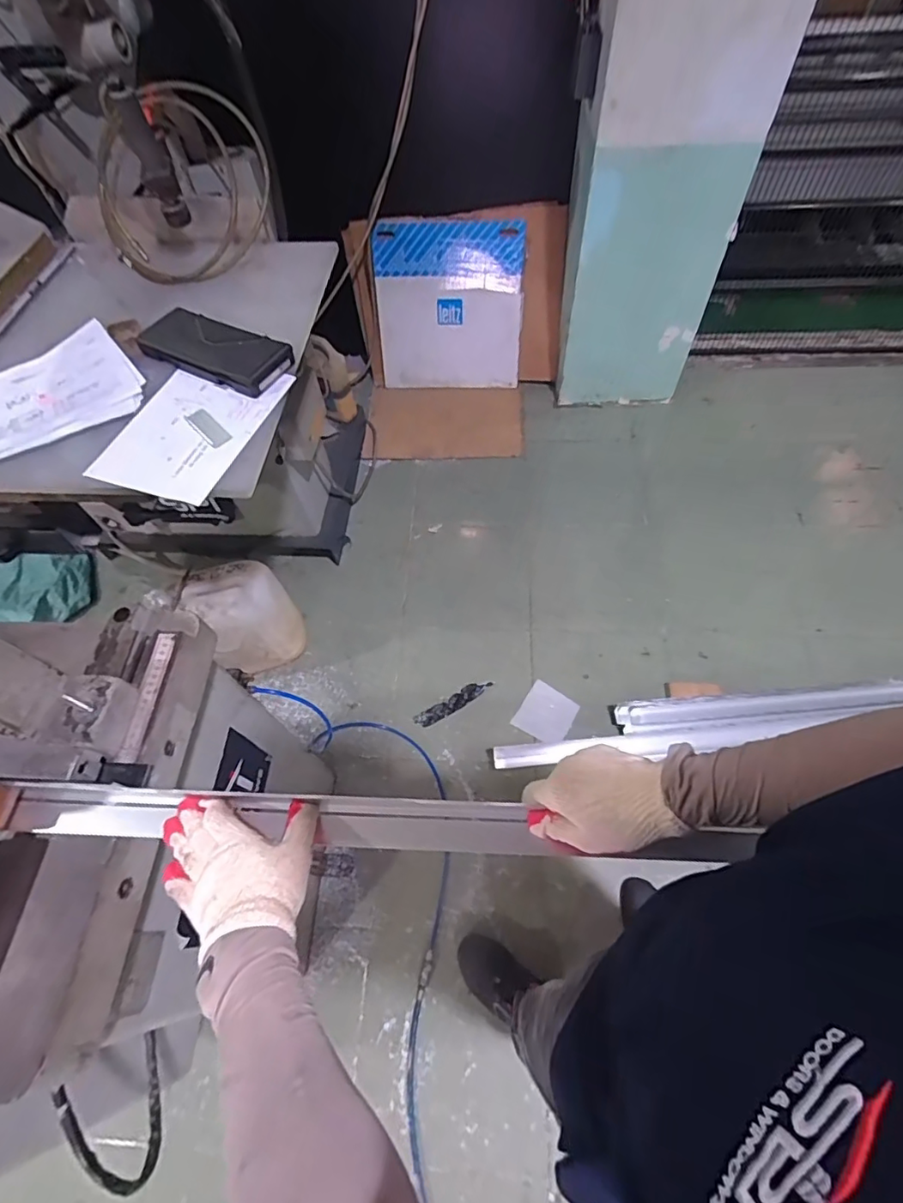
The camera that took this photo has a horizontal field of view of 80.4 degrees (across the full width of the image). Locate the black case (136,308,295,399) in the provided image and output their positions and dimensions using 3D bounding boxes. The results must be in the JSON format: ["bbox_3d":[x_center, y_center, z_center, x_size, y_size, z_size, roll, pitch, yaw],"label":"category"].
[{"bbox_3d":[-0.408,-0.435,0.922,0.276,0.031,0.112,26,64,17],"label":"black case"}]

